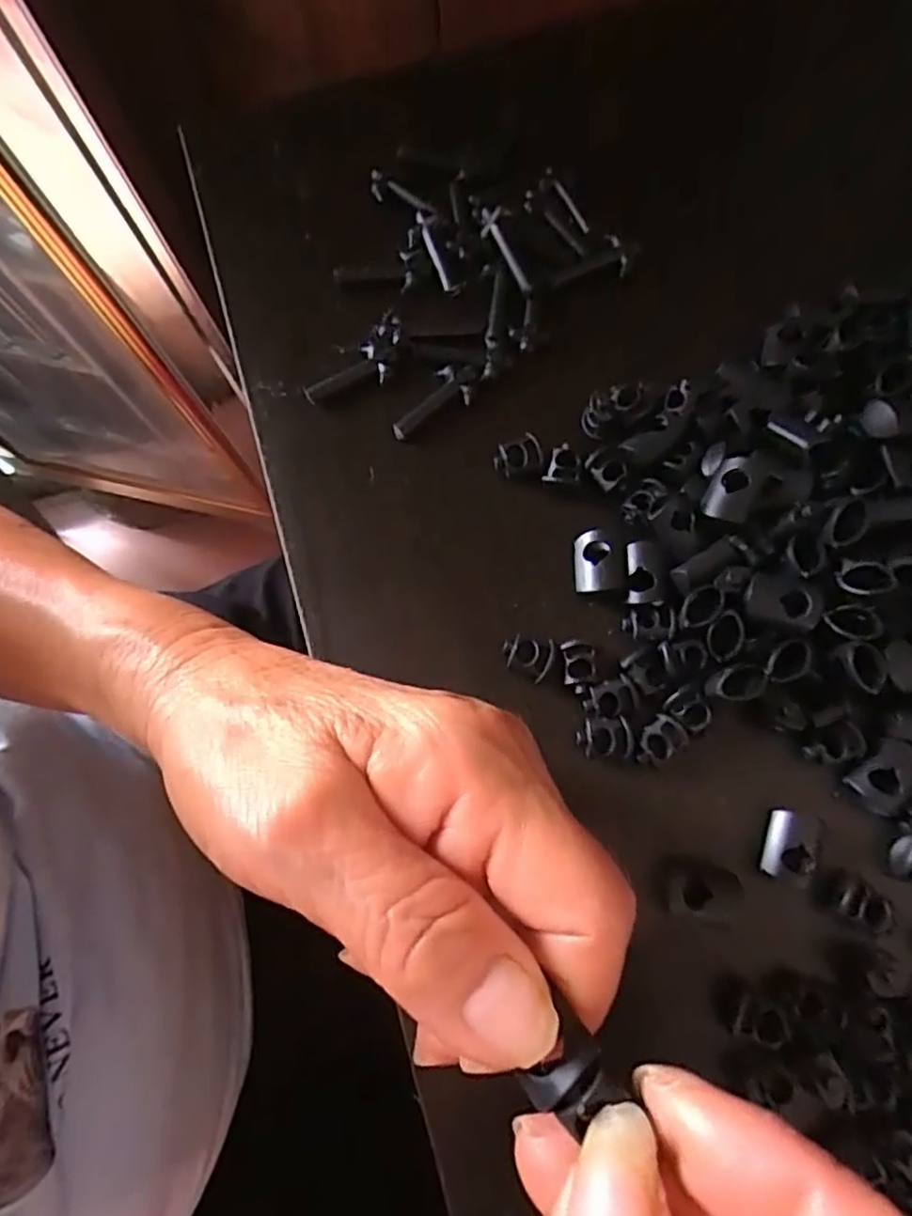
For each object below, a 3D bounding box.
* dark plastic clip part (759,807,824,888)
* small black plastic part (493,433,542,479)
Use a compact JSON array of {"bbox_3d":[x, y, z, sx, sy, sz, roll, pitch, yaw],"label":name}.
[{"bbox_3d":[0.093,0.066,0.181,0.013,0.012,0.019,22,77,9],"label":"dark plastic clip part"},{"bbox_3d":[0.020,-0.050,0.215,0.015,0.006,0.012,-13,74,-1],"label":"small black plastic part"}]

